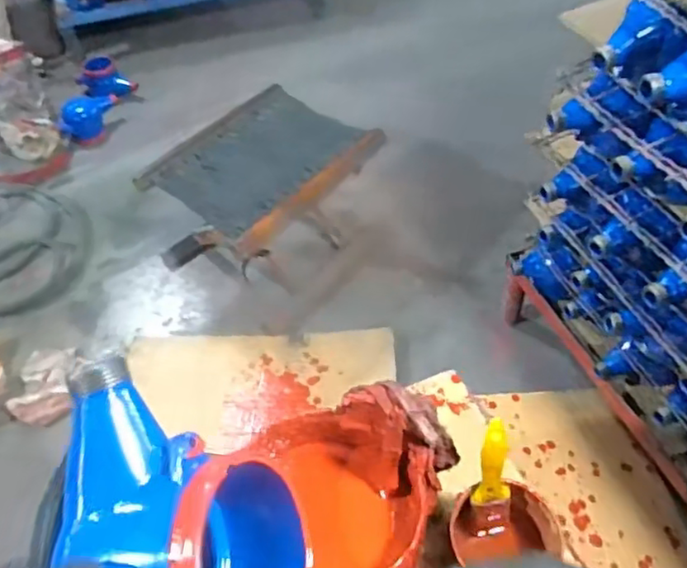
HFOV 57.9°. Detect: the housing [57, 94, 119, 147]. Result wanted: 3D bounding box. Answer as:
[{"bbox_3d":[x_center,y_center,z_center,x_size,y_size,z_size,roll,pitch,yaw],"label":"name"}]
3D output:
[{"bbox_3d":[-0.597,-0.388,1.447,0.086,0.075,0.151,11,51,11],"label":"housing"}]

